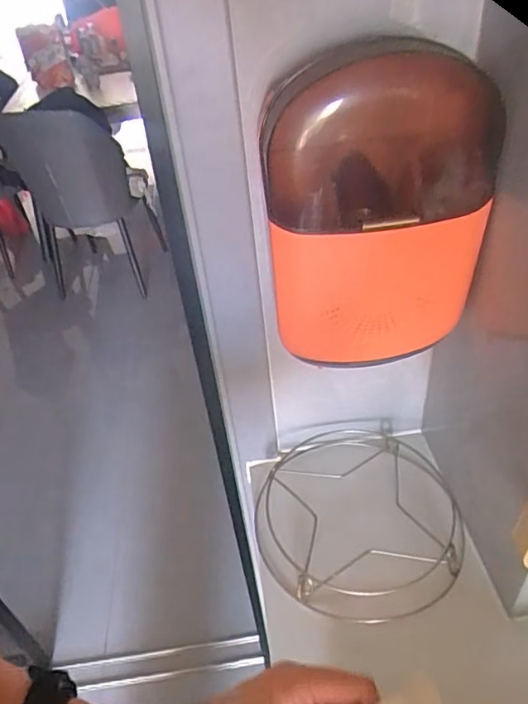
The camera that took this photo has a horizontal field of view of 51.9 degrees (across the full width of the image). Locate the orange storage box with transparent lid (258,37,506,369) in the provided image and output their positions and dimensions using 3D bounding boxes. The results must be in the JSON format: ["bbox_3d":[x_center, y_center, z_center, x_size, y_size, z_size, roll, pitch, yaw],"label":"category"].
[{"bbox_3d":[0.100,-0.123,0.515,0.196,0.280,0.106,-7,38,-7],"label":"orange storage box with transparent lid"}]

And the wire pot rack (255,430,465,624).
[{"bbox_3d":[0.114,0.205,0.681,0.239,0.058,0.257,-1,38,1],"label":"wire pot rack"}]

